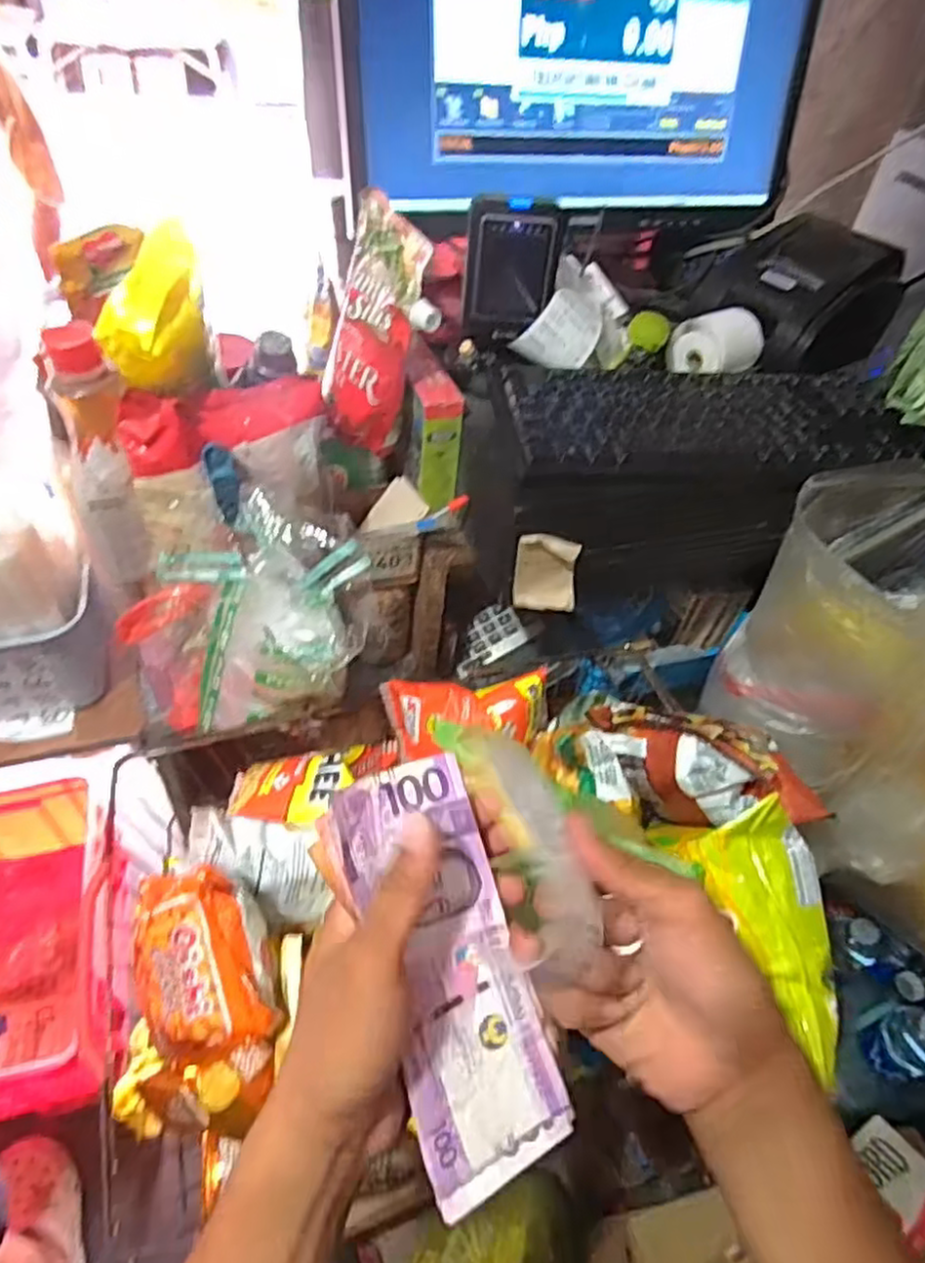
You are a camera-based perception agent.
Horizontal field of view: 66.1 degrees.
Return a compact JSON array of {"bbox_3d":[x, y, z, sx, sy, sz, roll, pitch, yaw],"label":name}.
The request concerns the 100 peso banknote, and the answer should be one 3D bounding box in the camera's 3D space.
[{"bbox_3d":[-0.005,0.139,0.300,0.066,0.012,0.163,-11,78,-31],"label":"100 peso banknote"}]

